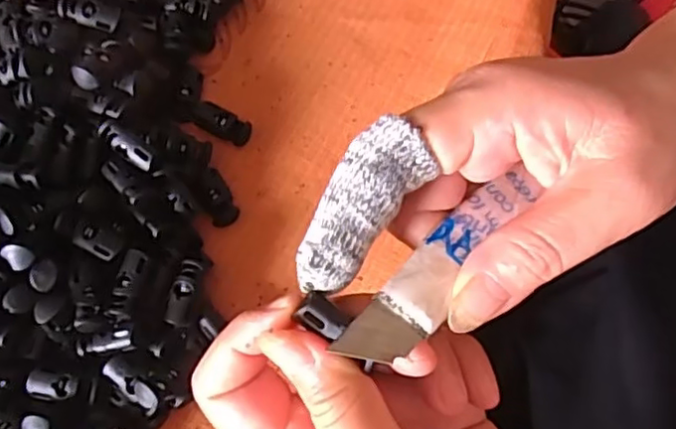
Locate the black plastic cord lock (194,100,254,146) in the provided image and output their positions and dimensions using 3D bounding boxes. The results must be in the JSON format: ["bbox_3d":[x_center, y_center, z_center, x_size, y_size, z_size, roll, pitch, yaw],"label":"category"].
[{"bbox_3d":[-0.056,-0.044,0.307,0.028,0.008,0.014,27,73,7],"label":"black plastic cord lock"}]

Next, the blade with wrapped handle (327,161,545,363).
[{"bbox_3d":[0.033,0.014,0.191,0.018,0.004,0.083,39,62,13],"label":"blade with wrapped handle"}]

